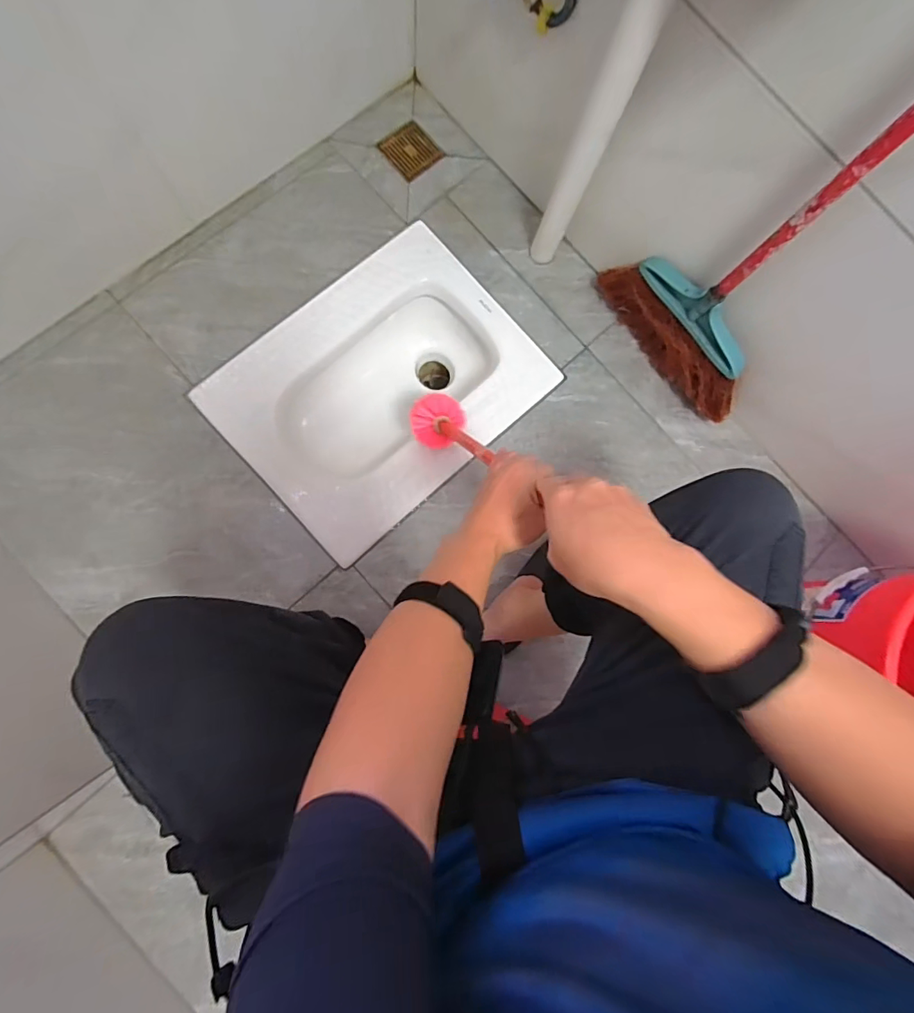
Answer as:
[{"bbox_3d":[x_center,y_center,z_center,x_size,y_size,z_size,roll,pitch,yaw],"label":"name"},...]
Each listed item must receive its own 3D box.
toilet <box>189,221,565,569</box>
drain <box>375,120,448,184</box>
[{"bbox_3d":[-0.140,-0.212,0.911,0.539,0.154,0.412,-42,89,-9],"label":"toilet"},{"bbox_3d":[-0.090,-0.703,0.914,0.093,0.004,0.097,-41,89,-9],"label":"drain"}]

